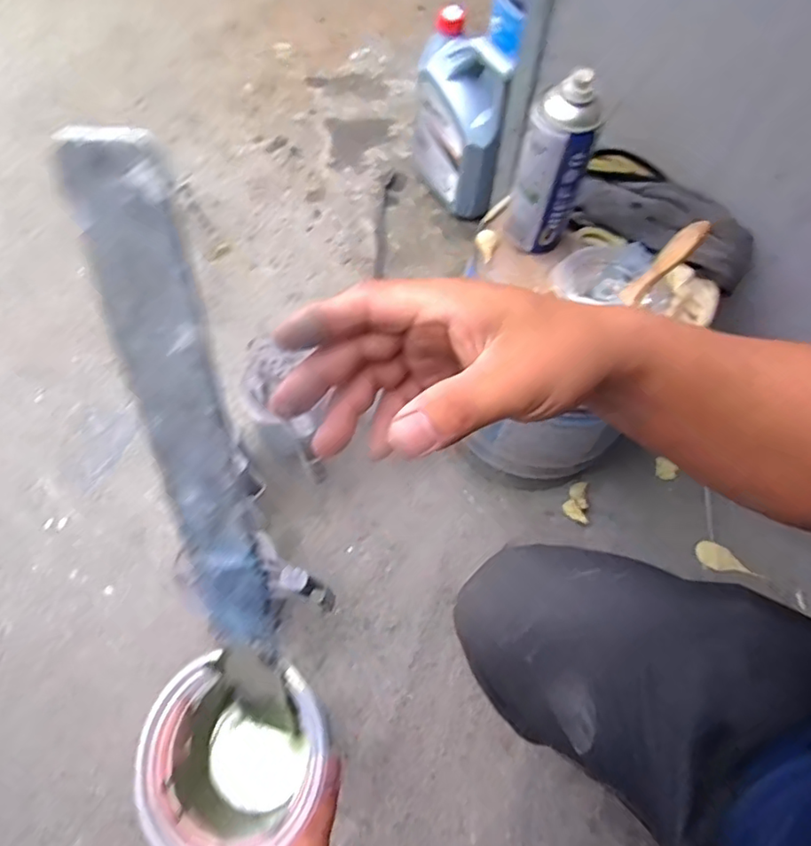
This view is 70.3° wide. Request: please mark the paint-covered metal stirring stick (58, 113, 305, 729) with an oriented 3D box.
[{"bbox_3d":[-0.074,0.041,0.221,0.037,0.276,0.005,9,38,13],"label":"paint-covered metal stirring stick"}]

